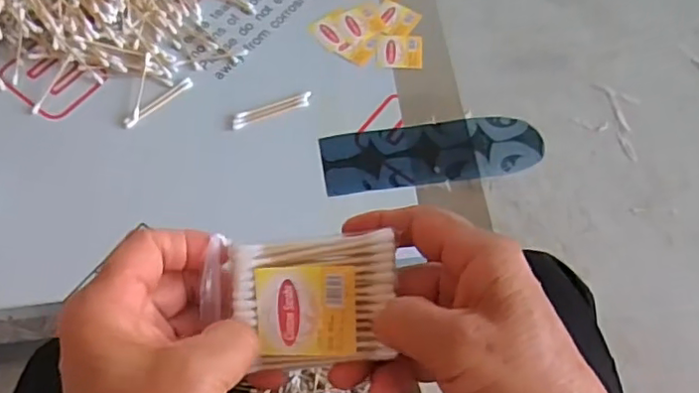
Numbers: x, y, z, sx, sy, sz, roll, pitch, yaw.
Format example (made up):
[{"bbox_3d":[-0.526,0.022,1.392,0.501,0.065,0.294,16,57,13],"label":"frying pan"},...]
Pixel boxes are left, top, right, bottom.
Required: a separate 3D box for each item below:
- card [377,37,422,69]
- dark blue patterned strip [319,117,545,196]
[{"bbox_3d":[0.048,-0.140,0.584,0.042,0.004,0.039,2,63,2],"label":"card"},{"bbox_3d":[0.073,-0.038,0.536,0.191,0.007,0.060,-7,63,-3],"label":"dark blue patterned strip"}]

